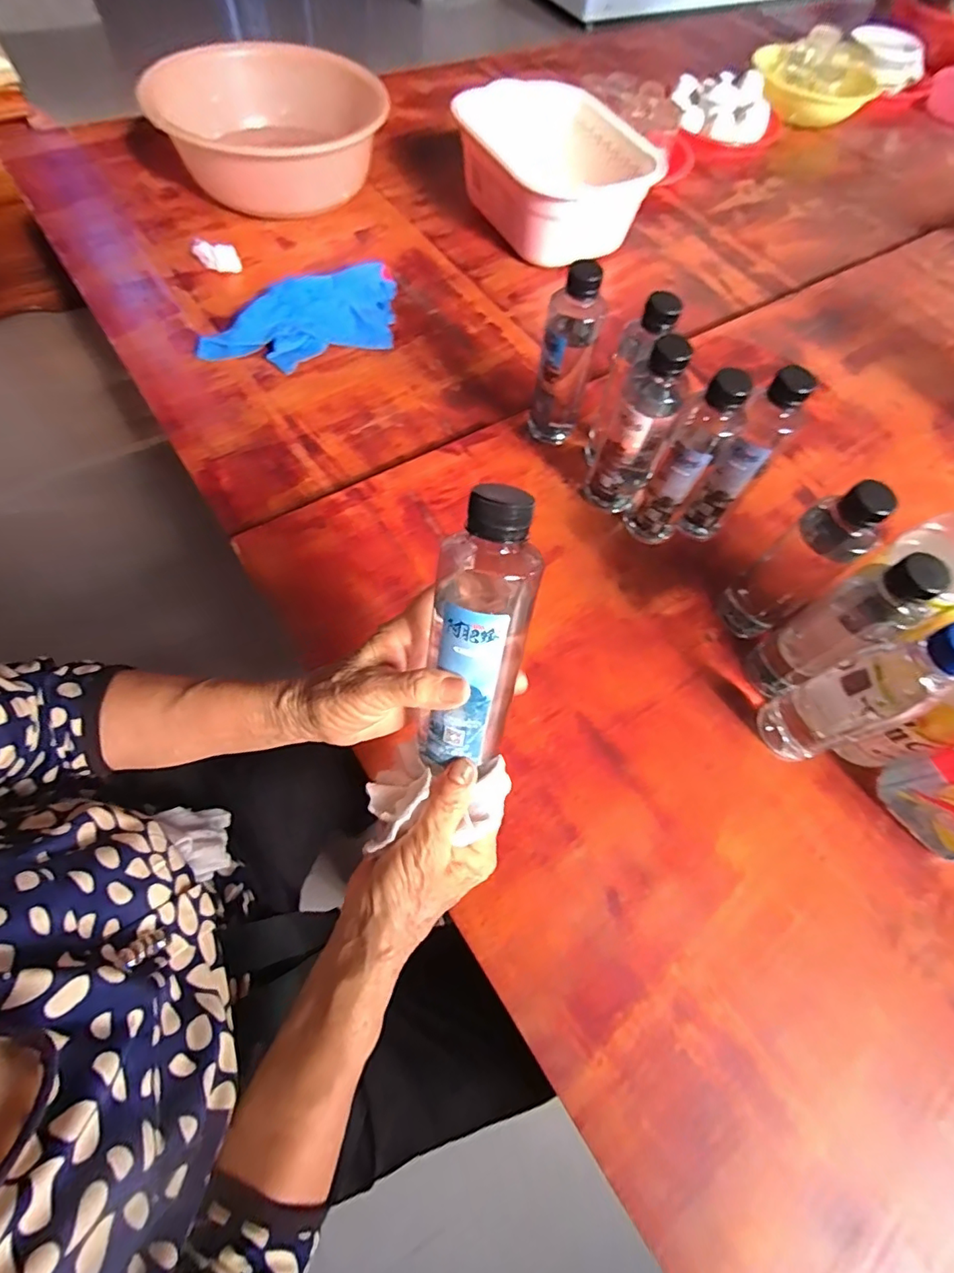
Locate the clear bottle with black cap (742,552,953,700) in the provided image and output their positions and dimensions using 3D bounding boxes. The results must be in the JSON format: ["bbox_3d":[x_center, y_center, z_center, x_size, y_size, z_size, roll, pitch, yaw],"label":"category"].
[{"bbox_3d":[0.284,-0.006,0.421,0.057,0.173,0.056,-24,67,-15],"label":"clear bottle with black cap"}]

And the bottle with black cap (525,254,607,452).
[{"bbox_3d":[0.091,-0.279,0.548,0.053,0.188,0.055,13,63,3],"label":"bottle with black cap"}]

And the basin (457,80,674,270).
[{"bbox_3d":[0.121,-0.691,0.797,0.231,0.118,0.290,-23,67,-15],"label":"basin"}]

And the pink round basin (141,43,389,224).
[{"bbox_3d":[-0.294,-0.736,0.789,0.318,0.113,0.283,-15,66,-12],"label":"pink round basin"}]

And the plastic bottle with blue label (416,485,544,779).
[{"bbox_3d":[-0.001,0.004,0.291,0.051,0.169,0.041,10,25,2],"label":"plastic bottle with blue label"}]

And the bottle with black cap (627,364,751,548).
[{"bbox_3d":[0.188,-0.156,0.489,0.050,0.178,0.048,38,67,15],"label":"bottle with black cap"}]

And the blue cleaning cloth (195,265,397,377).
[{"bbox_3d":[-0.198,-0.399,0.670,0.137,0.037,0.280,42,68,16],"label":"blue cleaning cloth"}]

